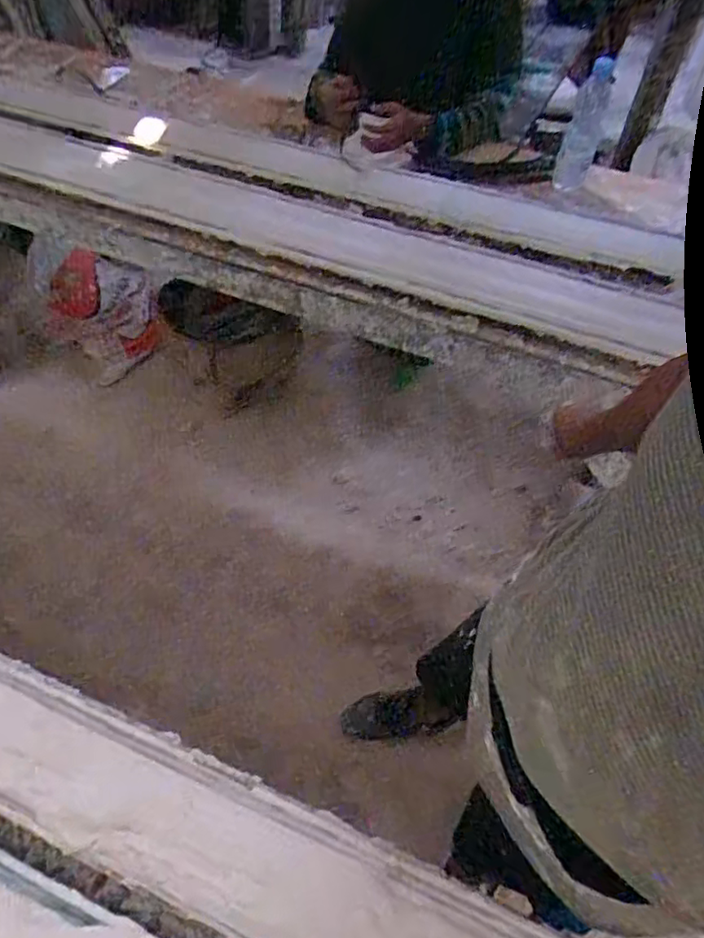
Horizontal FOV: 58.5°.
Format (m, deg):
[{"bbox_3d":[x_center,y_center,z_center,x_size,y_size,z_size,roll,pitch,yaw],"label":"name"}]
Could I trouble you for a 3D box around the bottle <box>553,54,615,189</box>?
[{"bbox_3d":[0.430,-0.622,1.176,0.064,0.213,0.060,18,57,11],"label":"bottle"}]

